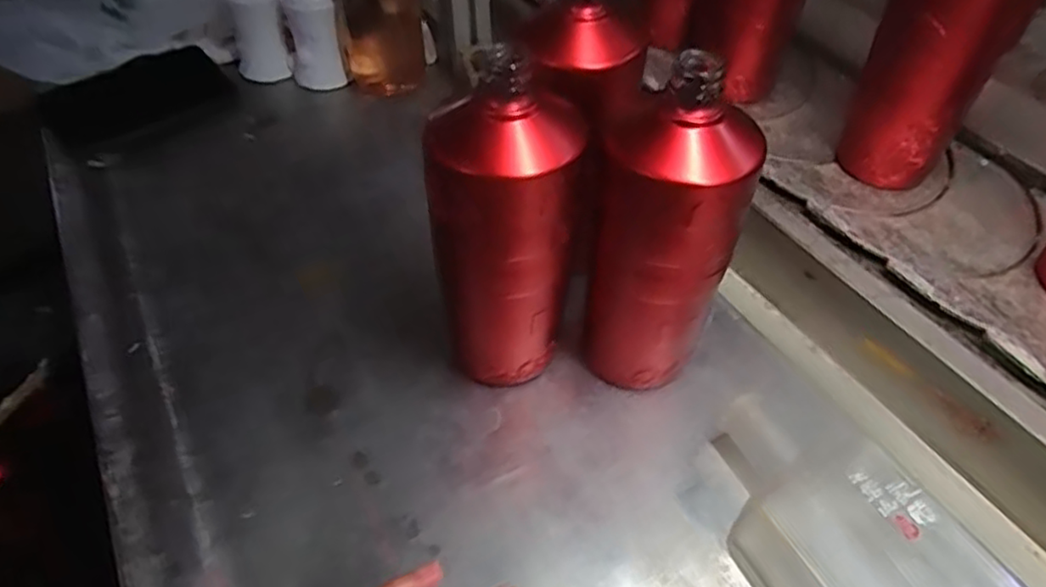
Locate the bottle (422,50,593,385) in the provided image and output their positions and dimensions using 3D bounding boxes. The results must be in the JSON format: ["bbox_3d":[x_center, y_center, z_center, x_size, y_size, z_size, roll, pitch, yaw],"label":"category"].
[{"bbox_3d":[-0.013,-0.027,0.393,0.079,0.200,0.076,-23,56,-13],"label":"bottle"}]

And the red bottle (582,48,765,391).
[{"bbox_3d":[0.081,-0.026,0.391,0.074,0.199,0.086,26,60,20],"label":"red bottle"}]

